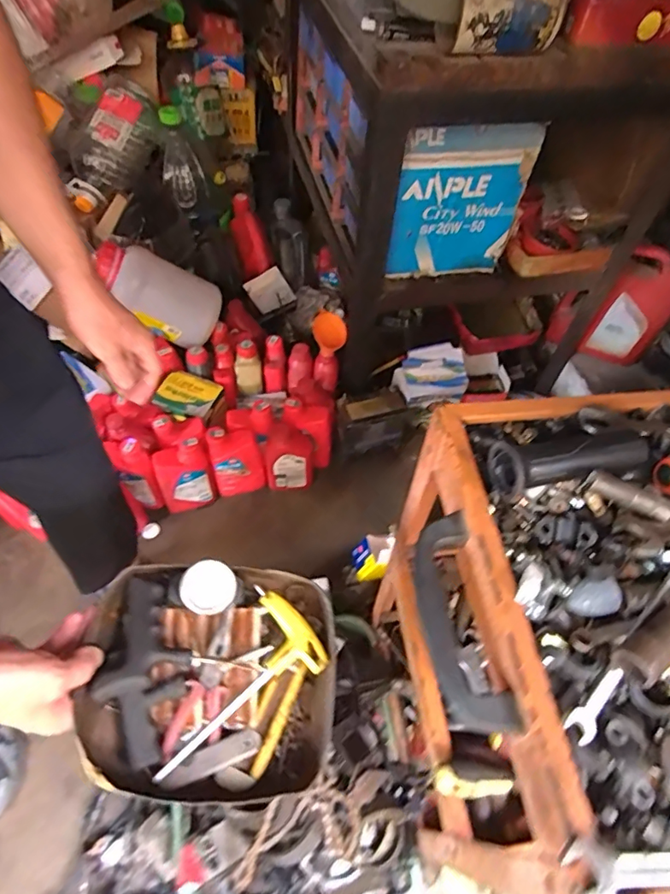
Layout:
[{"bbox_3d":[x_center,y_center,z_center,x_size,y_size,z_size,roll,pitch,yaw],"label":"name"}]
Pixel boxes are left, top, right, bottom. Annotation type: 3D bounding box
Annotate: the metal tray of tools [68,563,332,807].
[{"bbox_3d":[-0.113,0.206,0.464,0.213,0.093,0.189,3,60,1],"label":"metal tray of tools"}]

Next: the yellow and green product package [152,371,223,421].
[{"bbox_3d":[-0.342,-0.117,1.175,0.124,0.016,0.111,17,61,8],"label":"yellow and green product package"}]

